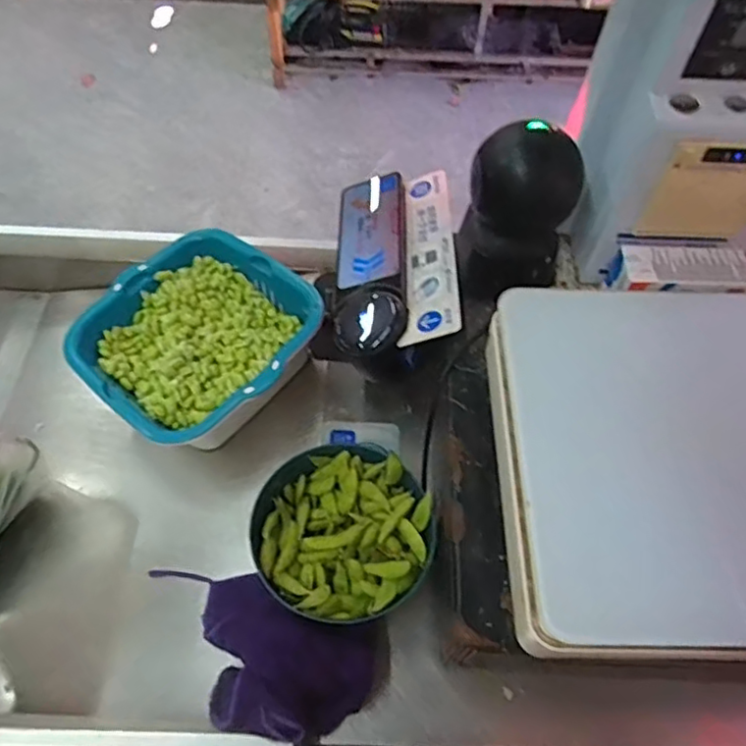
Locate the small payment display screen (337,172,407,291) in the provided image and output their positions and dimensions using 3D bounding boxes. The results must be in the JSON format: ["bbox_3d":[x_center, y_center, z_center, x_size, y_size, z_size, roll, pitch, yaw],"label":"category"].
[{"bbox_3d":[-0.003,-0.156,0.673,0.073,0.013,0.154,-9,57,15],"label":"small payment display screen"}]

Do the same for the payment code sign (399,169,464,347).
[{"bbox_3d":[0.058,-0.128,0.643,0.058,0.010,0.229,-15,52,20],"label":"payment code sign"}]

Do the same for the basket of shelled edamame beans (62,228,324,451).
[{"bbox_3d":[-0.187,-0.036,0.661,0.229,0.091,0.217,37,63,19],"label":"basket of shelled edamame beans"}]

